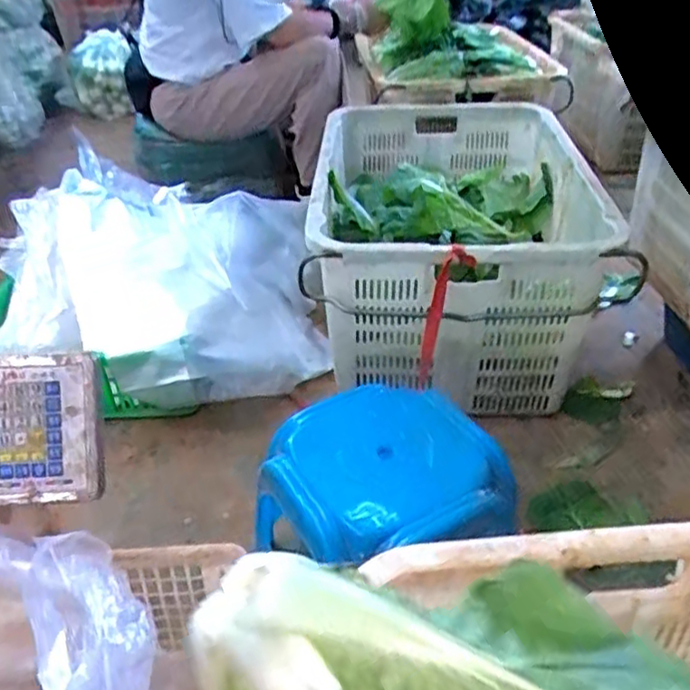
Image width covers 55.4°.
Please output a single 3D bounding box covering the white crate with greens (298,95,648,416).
[{"bbox_3d":[0.194,-0.209,1.278,0.454,0.314,0.692,1,36,3],"label":"white crate with greens"}]

